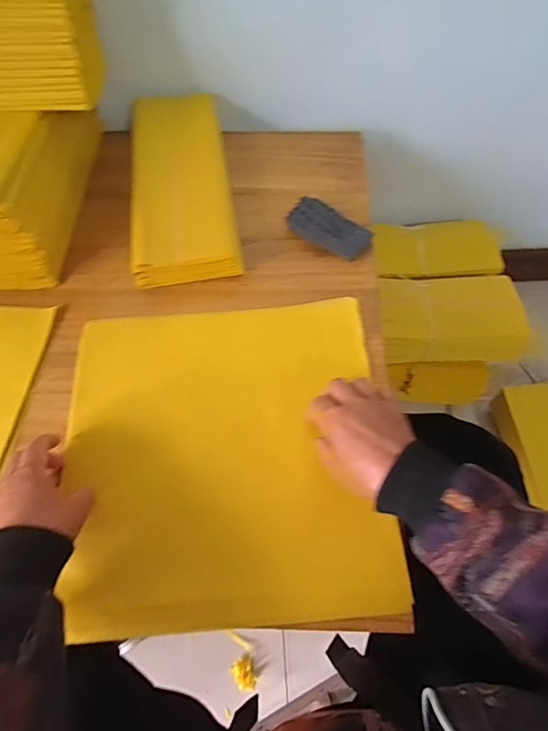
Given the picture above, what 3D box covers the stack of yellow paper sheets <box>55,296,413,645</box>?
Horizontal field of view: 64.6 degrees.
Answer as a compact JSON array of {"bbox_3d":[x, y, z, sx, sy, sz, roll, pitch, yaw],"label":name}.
[{"bbox_3d":[-0.049,0.079,0.435,0.307,0.021,0.311,-4,63,-1],"label":"stack of yellow paper sheets"}]

